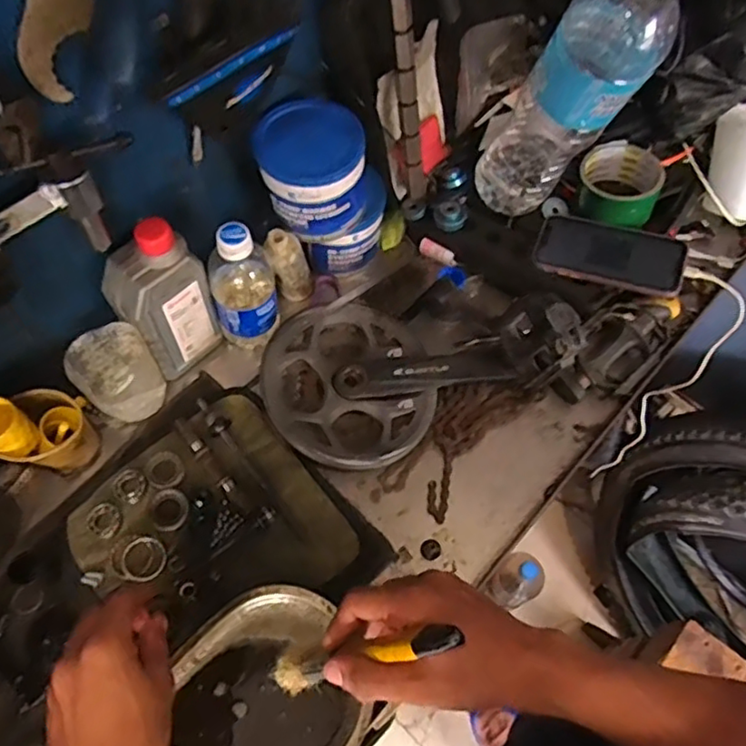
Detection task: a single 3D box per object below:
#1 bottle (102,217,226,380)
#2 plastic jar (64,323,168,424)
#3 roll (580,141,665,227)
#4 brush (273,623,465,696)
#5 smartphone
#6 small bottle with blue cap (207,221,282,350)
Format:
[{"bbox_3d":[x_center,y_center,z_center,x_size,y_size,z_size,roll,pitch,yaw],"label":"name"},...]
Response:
[{"bbox_3d":[-0.201,-0.068,0.597,0.052,0.169,0.080,40,68,18],"label":"bottle"},{"bbox_3d":[-0.245,0.004,0.605,0.063,0.083,0.071,42,69,19],"label":"plastic jar"},{"bbox_3d":[0.272,-0.209,0.692,0.084,0.053,0.080,0,62,-1],"label":"roll"},{"bbox_3d":[-0.009,0.191,0.420,0.020,0.167,0.025,17,52,-42],"label":"brush"},{"bbox_3d":[0.253,-0.127,0.667,0.148,0.013,0.074,16,68,21],"label":"smartphone"},{"bbox_3d":[-0.130,-0.088,0.628,0.063,0.161,0.067,-14,63,-9],"label":"small bottle with blue cap"}]

